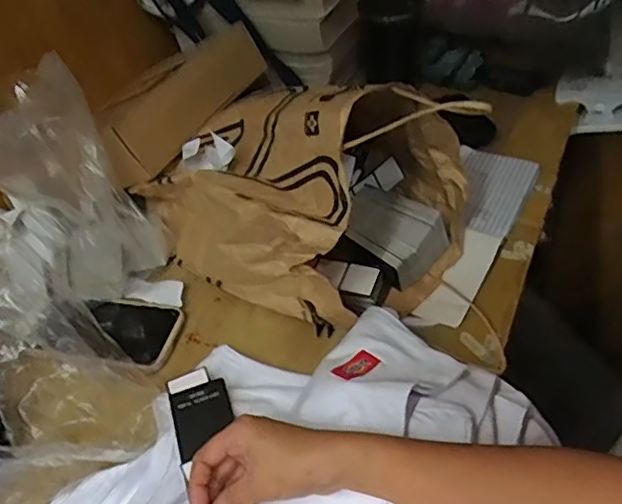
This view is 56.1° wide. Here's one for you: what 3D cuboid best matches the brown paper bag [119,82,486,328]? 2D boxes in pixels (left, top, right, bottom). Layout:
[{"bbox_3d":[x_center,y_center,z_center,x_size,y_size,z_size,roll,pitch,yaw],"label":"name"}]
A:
[{"bbox_3d":[-0.003,-0.081,0.589,0.242,0.193,0.315,-37,51,-27],"label":"brown paper bag"}]

